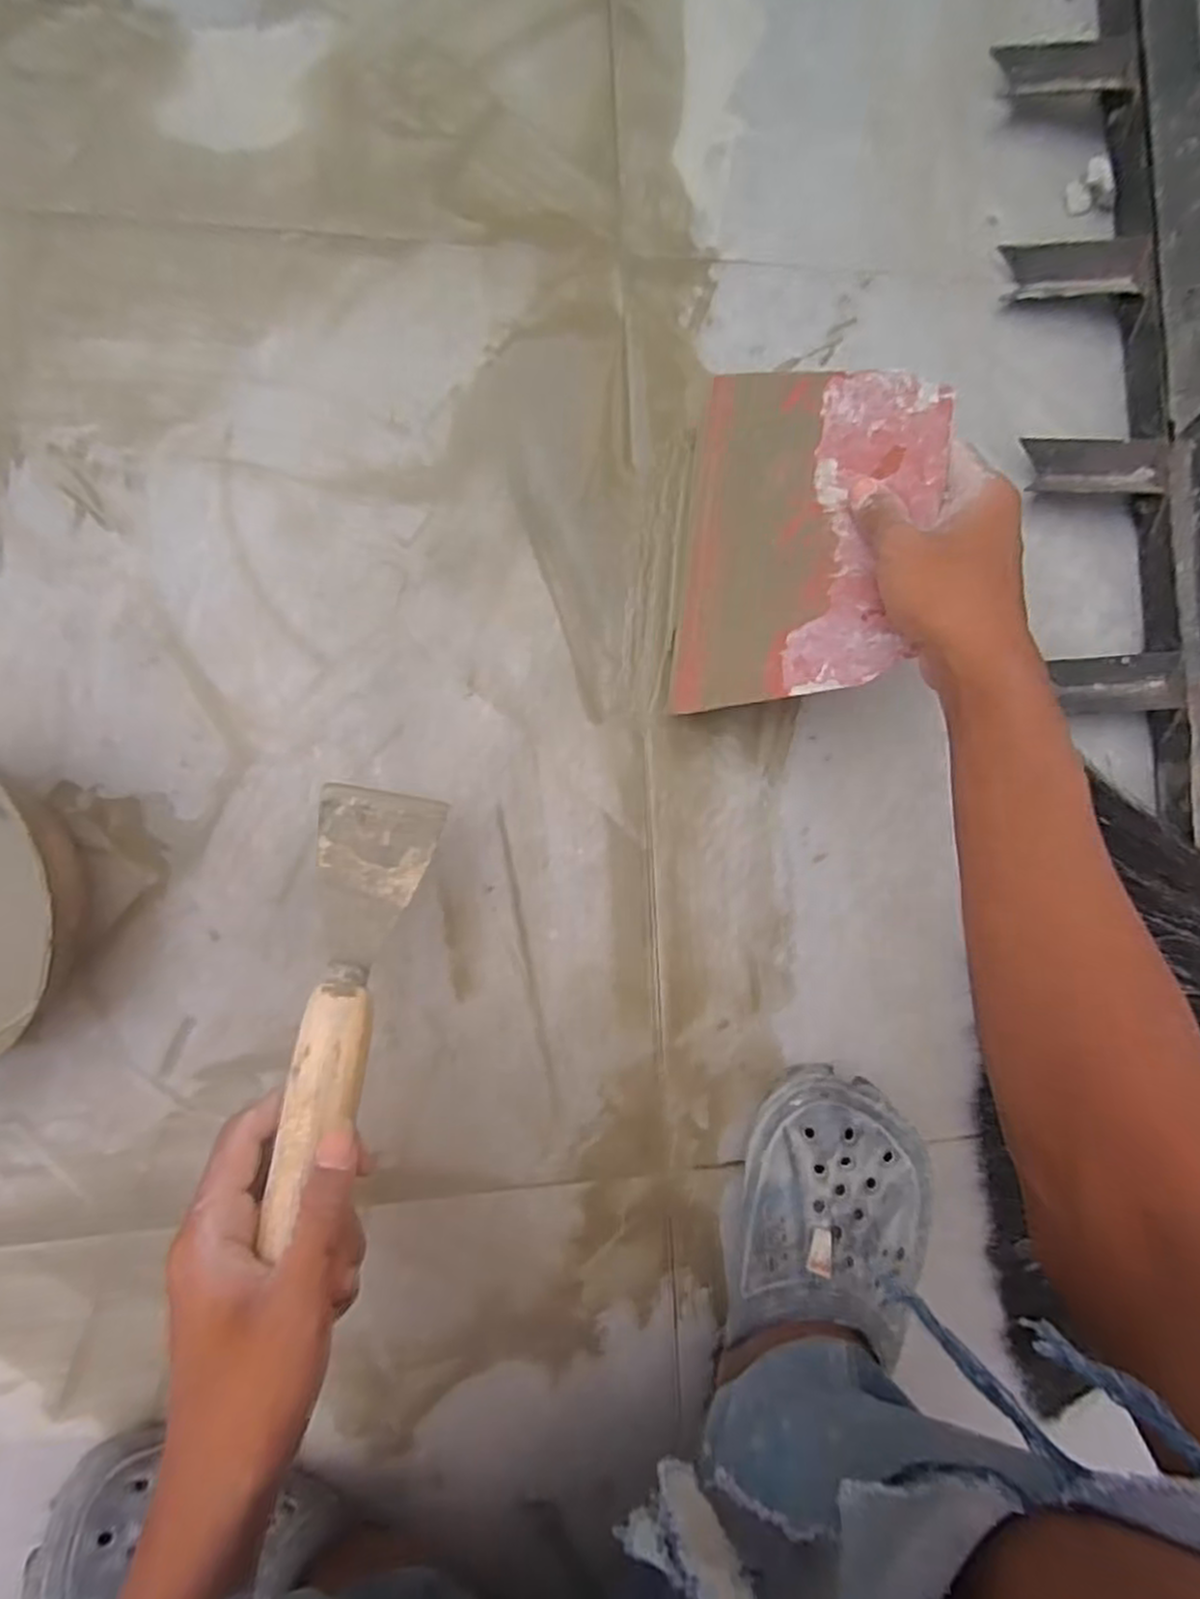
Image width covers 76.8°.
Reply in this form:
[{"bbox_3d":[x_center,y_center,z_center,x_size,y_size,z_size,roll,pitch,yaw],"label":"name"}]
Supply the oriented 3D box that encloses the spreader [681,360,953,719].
[{"bbox_3d":[0.113,-0.152,0.443,0.146,0.010,0.201,10,88,37],"label":"spreader"}]

